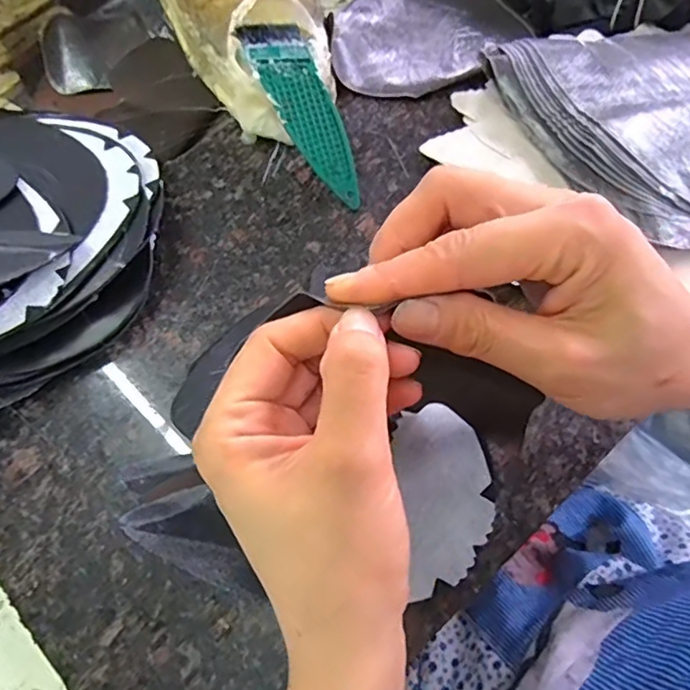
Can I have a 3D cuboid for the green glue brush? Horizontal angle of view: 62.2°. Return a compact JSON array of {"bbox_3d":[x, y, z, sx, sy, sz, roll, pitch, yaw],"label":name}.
[{"bbox_3d":[-0.025,-0.160,0.399,0.039,0.004,0.134,-28,102,-2],"label":"green glue brush"}]

